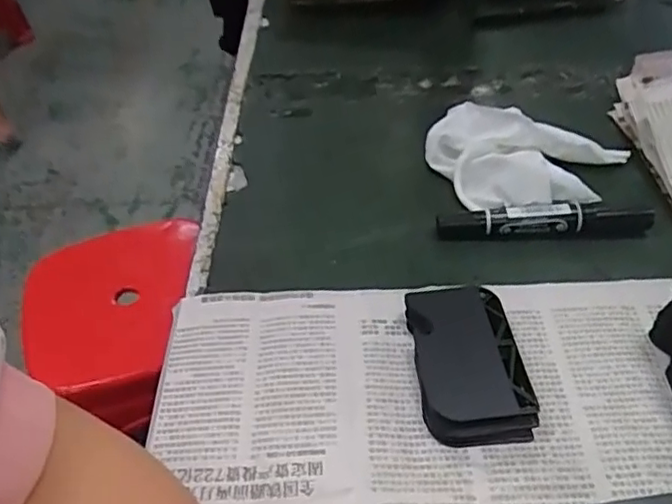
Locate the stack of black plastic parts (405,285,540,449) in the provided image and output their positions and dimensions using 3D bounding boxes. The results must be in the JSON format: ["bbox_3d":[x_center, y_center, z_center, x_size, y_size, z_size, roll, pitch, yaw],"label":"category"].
[{"bbox_3d":[0.072,0.059,0.343,0.056,0.020,0.086,-6,48,-2],"label":"stack of black plastic parts"}]

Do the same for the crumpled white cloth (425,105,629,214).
[{"bbox_3d":[0.134,-0.069,0.463,0.132,0.022,0.092,17,51,18],"label":"crumpled white cloth"}]

